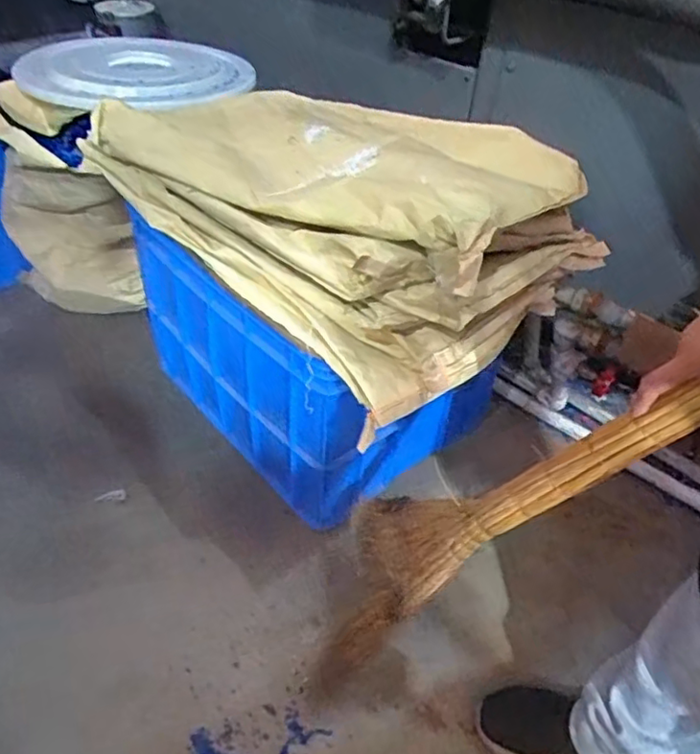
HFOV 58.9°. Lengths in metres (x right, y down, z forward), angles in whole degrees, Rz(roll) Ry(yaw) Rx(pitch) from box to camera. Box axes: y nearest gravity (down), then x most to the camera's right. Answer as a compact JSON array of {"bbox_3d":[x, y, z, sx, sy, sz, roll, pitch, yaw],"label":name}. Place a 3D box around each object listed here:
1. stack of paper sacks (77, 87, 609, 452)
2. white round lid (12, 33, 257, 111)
[{"bbox_3d":[-0.017,-0.326,1.027,0.543,0.214,0.756,-29,52,-31],"label":"stack of paper sacks"},{"bbox_3d":[-0.461,-0.703,1.386,0.486,0.035,0.518,2,43,-2],"label":"white round lid"}]

